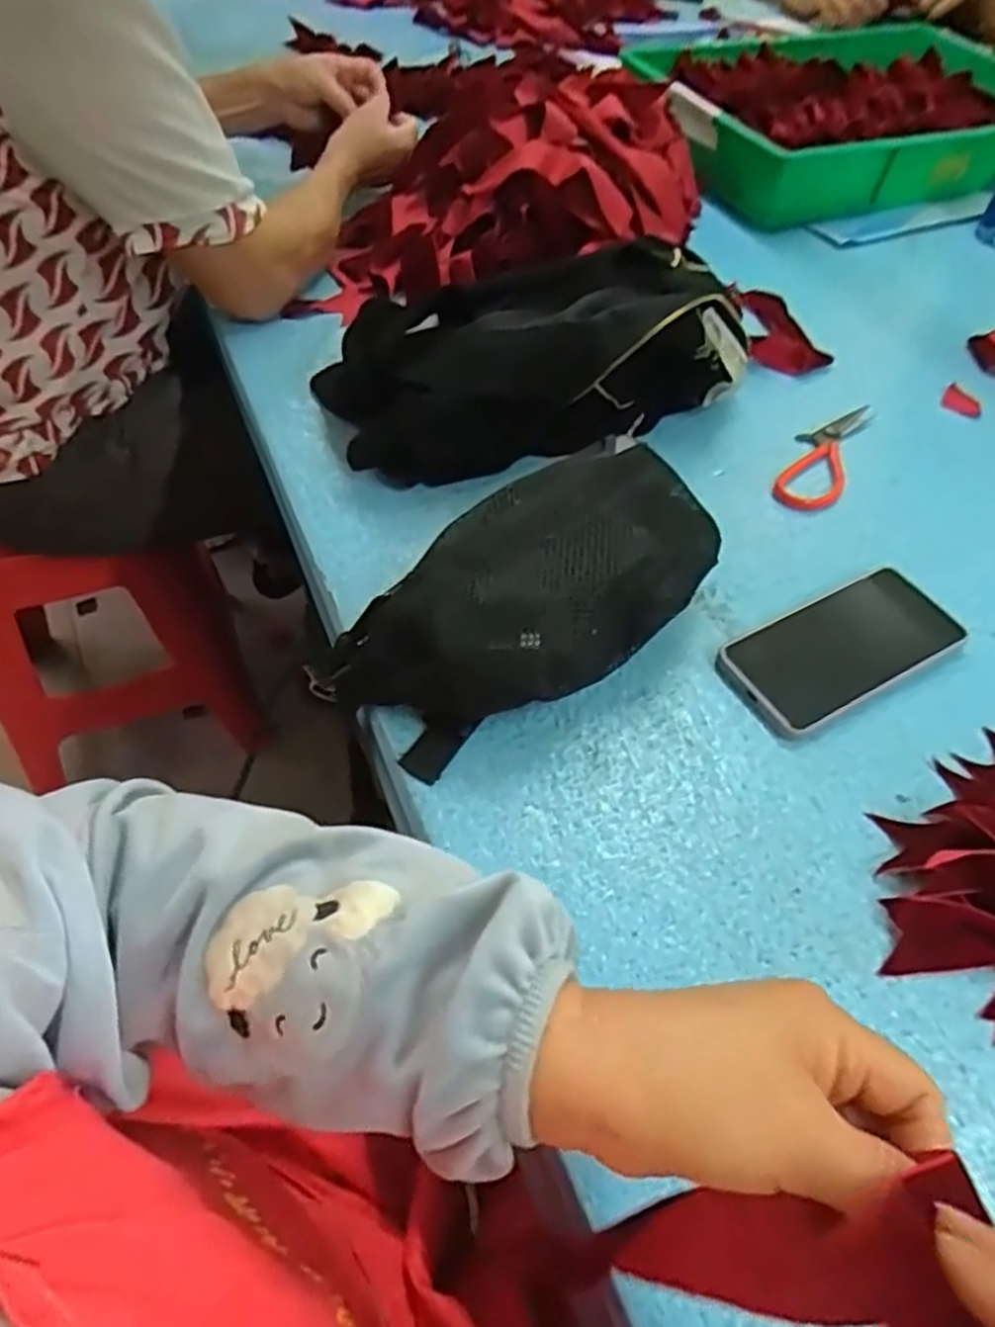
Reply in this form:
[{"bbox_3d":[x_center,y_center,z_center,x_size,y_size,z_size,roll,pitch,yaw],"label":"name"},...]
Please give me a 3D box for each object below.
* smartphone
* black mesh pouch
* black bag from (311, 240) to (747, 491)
[{"bbox_3d":[0.227,-0.011,0.519,0.161,0.012,0.077,-24,58,-19],"label":"smartphone"},{"bbox_3d":[0.030,-0.048,0.487,0.284,0.094,0.133,-33,62,-24],"label":"black mesh pouch"},{"bbox_3d":[0.038,-0.247,0.631,0.339,0.104,0.141,-12,55,-11],"label":"black bag"}]

